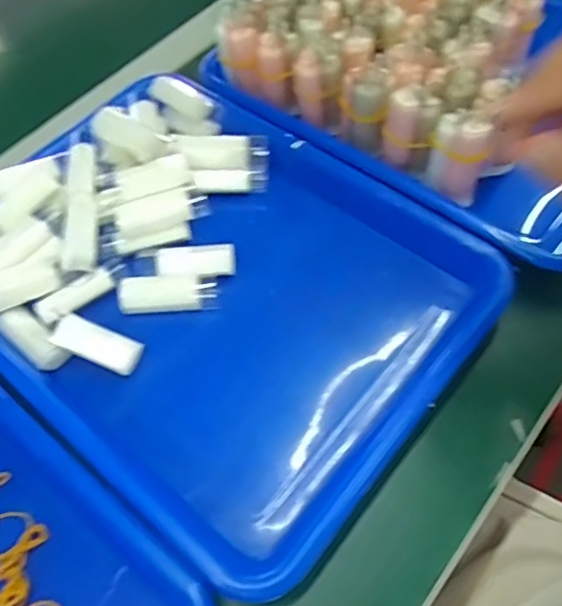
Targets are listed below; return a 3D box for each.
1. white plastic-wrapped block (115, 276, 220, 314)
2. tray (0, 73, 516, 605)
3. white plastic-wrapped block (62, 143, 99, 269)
[{"bbox_3d":[-0.072,-0.007,0.364,0.060,0.012,0.023,-6,60,-1],"label":"white plastic-wrapped block"},{"bbox_3d":[-0.052,-0.019,0.367,0.325,0.036,0.248,36,68,20],"label":"tray"},{"bbox_3d":[-0.136,-0.067,0.384,0.023,0.014,0.098,-7,60,-1],"label":"white plastic-wrapped block"}]

